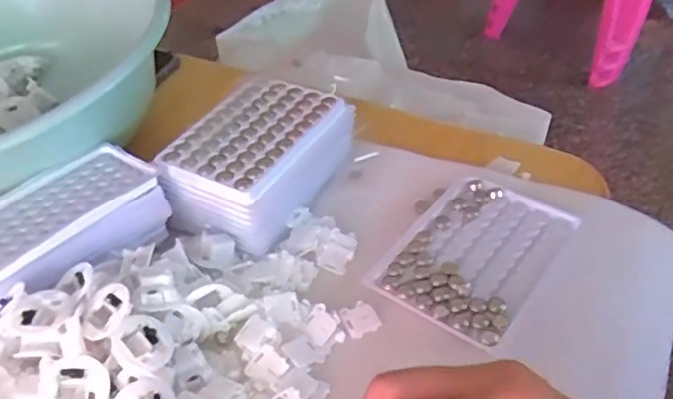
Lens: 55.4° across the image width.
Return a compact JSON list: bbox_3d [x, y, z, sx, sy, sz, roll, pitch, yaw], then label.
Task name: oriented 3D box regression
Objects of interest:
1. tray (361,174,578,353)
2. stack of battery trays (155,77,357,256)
[{"bbox_3d":[0.091,0.034,0.418,0.088,0.010,0.127,27,51,29],"label":"tray"},{"bbox_3d":[-0.057,-0.030,0.462,0.088,0.045,0.134,21,49,25],"label":"stack of battery trays"}]

